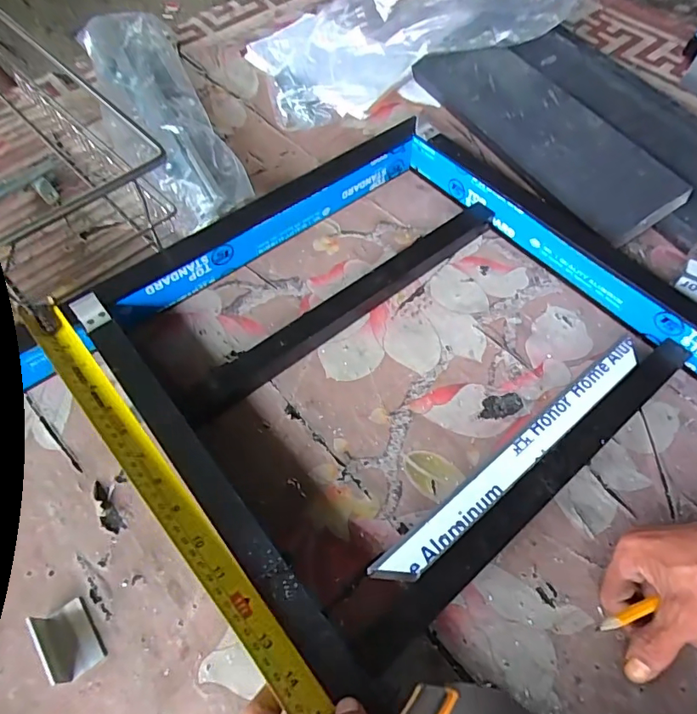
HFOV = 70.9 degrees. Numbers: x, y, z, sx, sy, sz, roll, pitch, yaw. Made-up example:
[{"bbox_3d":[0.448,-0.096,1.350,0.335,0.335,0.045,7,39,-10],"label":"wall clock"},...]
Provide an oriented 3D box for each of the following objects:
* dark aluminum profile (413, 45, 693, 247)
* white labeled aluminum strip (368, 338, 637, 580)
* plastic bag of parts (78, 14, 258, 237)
[{"bbox_3d":[0.228,-0.280,0.584,0.106,0.021,0.354,-34,64,3],"label":"dark aluminum profile"},{"bbox_3d":[0.133,0.073,0.375,0.282,0.008,0.022,-35,63,-20],"label":"white labeled aluminum strip"},{"bbox_3d":[-0.241,-0.313,0.616,0.127,0.059,0.412,-21,61,-12],"label":"plastic bag of parts"}]

